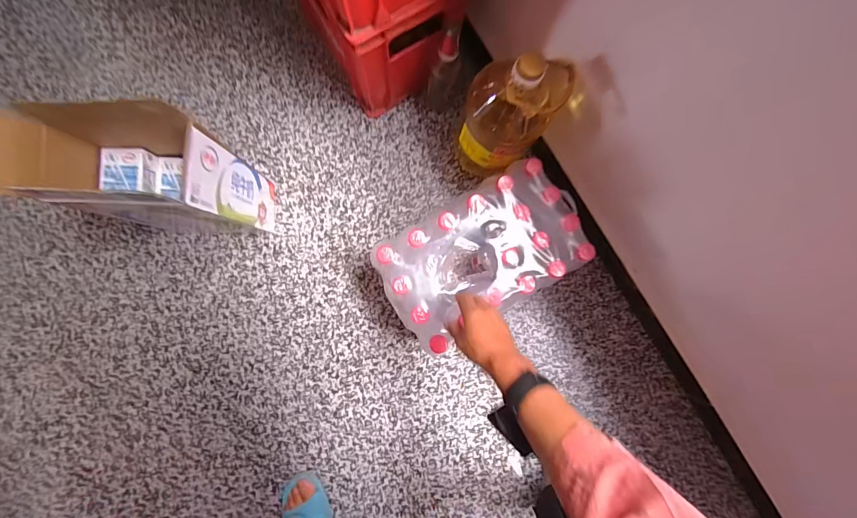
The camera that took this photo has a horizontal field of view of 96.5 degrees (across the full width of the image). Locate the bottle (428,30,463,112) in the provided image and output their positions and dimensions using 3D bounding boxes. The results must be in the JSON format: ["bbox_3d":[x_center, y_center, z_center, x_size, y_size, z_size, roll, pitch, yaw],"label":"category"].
[{"bbox_3d":[0.034,-0.380,0.786,0.062,0.248,0.054,10,86,-2],"label":"bottle"}]

